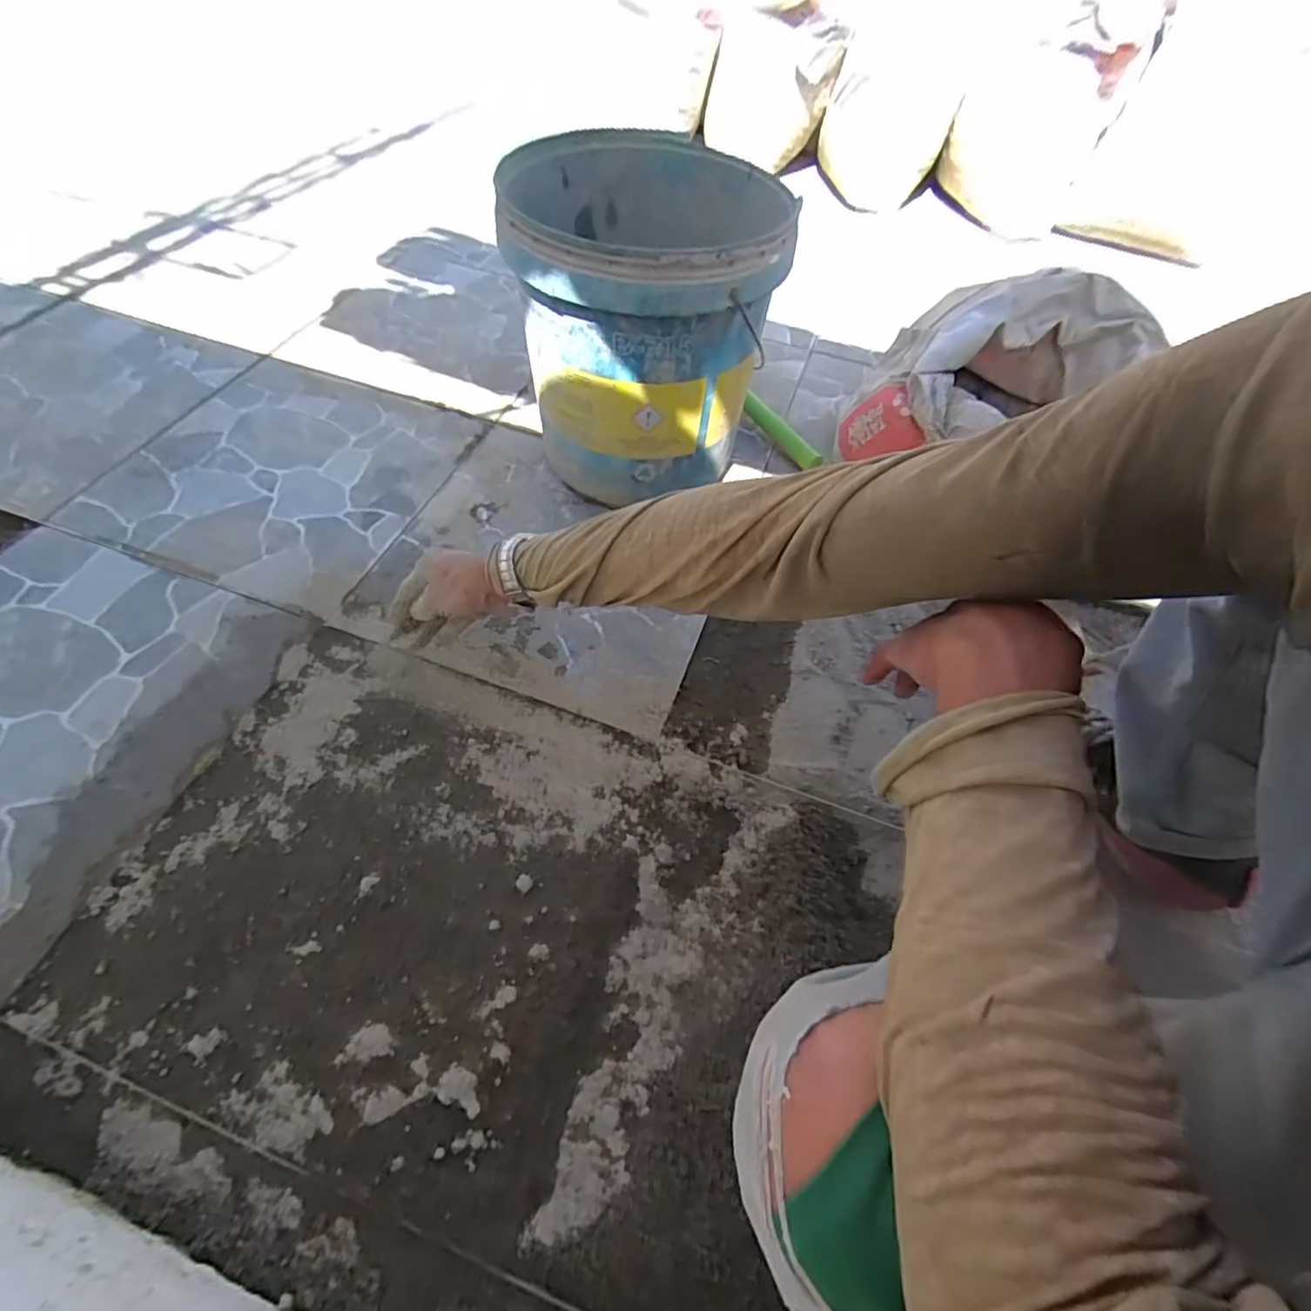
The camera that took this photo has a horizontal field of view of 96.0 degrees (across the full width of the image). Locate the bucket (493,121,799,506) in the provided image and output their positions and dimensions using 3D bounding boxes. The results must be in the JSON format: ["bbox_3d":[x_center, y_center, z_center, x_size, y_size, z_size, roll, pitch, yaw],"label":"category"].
[{"bbox_3d":[-0.012,-0.392,0.717,0.285,0.319,0.300,1,49,-1],"label":"bucket"}]

